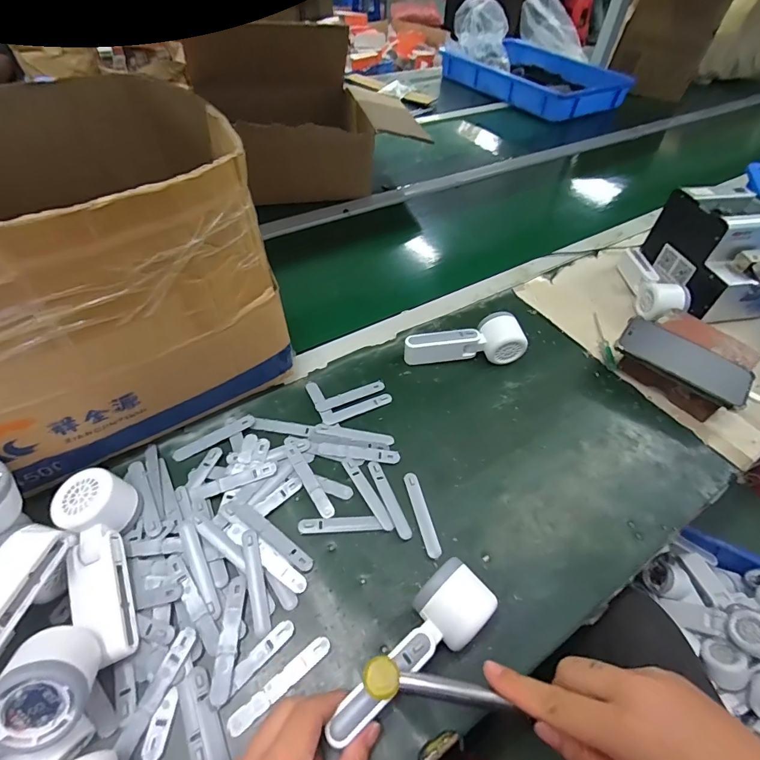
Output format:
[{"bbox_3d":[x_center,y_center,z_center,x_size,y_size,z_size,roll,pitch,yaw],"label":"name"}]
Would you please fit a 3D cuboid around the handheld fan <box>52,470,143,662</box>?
[{"bbox_3d":[-0.250,0.163,0.381,0.058,0.050,0.162,-18,54,-19],"label":"handheld fan"}]

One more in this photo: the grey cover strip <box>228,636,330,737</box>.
[{"bbox_3d":[-0.083,0.256,0.356,0.094,0.006,0.016,-31,59,-27],"label":"grey cover strip"}]

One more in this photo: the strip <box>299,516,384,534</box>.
[{"bbox_3d":[-0.042,0.152,0.445,0.084,0.004,0.015,-2,51,-6],"label":"strip"}]

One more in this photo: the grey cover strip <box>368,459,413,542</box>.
[{"bbox_3d":[0.011,0.130,0.466,0.015,0.004,0.093,-17,54,-18],"label":"grey cover strip"}]

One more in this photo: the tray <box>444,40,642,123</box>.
[{"bbox_3d":[0.501,-1.001,1.387,0.375,0.098,0.529,-23,55,-21],"label":"tray"}]

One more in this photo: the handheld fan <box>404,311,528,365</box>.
[{"bbox_3d":[0.117,-0.046,0.584,0.158,0.053,0.060,-12,52,-14],"label":"handheld fan"}]

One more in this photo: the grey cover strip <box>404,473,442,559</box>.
[{"bbox_3d":[0.045,0.143,0.454,0.016,0.004,0.093,-9,52,-12],"label":"grey cover strip"}]

